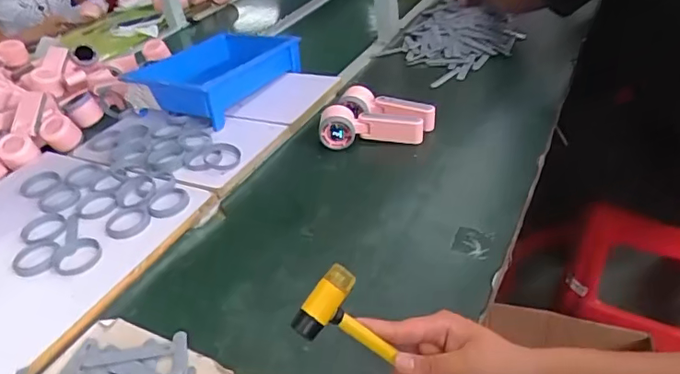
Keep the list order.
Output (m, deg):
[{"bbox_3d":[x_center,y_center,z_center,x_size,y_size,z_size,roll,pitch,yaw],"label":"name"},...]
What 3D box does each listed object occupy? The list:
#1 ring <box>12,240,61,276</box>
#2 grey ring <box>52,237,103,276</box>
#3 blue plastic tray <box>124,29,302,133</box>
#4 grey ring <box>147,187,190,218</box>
[{"bbox_3d":[-0.401,0.090,0.682,0.056,0.006,0.063,-10,37,-6],"label":"ring"},{"bbox_3d":[-0.344,0.090,0.681,0.058,0.011,0.070,-17,39,-15],"label":"grey ring"},{"bbox_3d":[-0.244,-0.230,1.027,0.231,0.084,0.285,23,46,33],"label":"blue plastic tray"},{"bbox_3d":[-0.250,0.020,0.755,0.060,0.006,0.068,-20,40,-19],"label":"grey ring"}]

